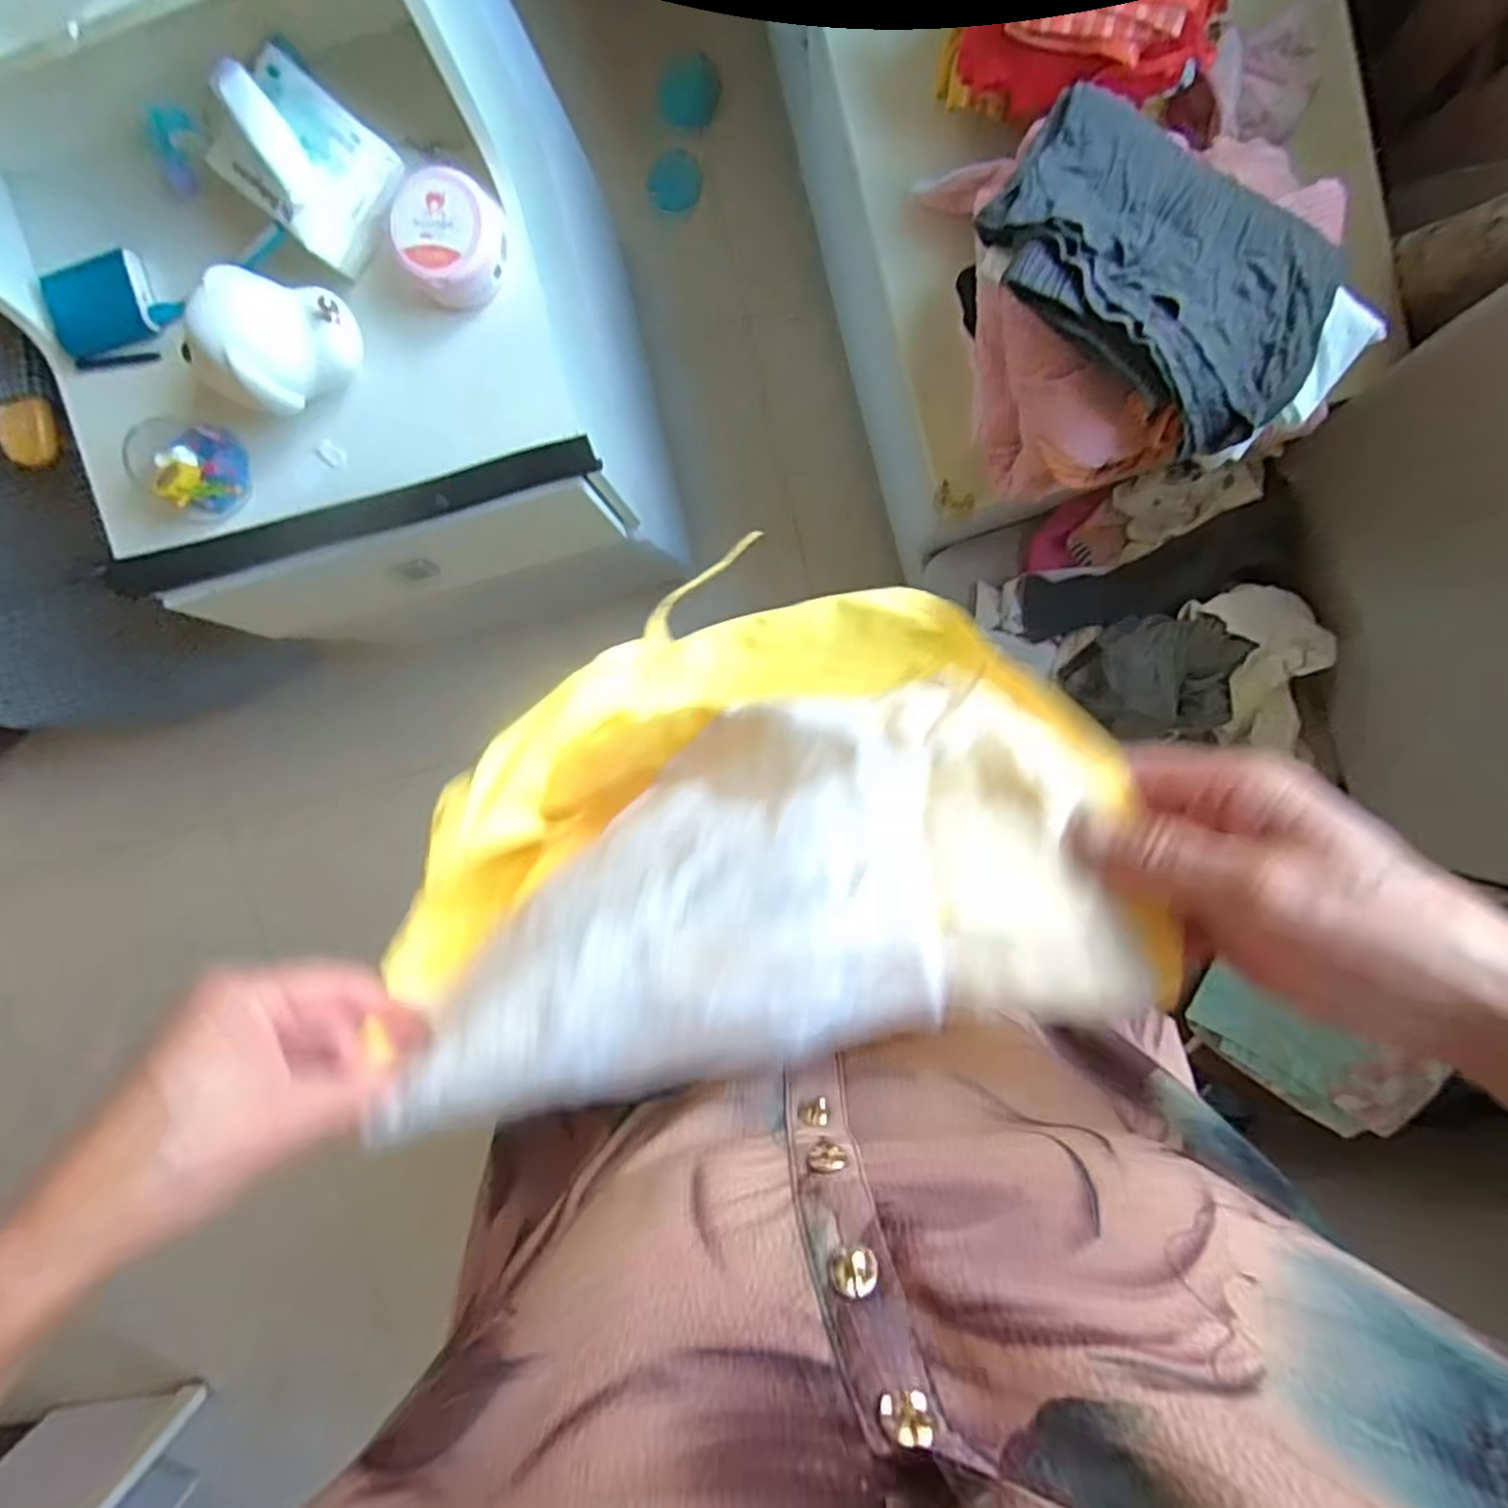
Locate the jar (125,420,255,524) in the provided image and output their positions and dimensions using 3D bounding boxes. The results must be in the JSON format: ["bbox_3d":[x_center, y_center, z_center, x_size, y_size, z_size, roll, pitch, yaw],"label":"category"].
[{"bbox_3d":[-0.541,-0.276,0.709,0.083,0.063,0.092,20,98,3],"label":"jar"}]

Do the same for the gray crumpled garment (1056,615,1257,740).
[{"bbox_3d":[0.469,-0.088,0.866,0.173,0.077,0.147,-4,97,6],"label":"gray crumpled garment"}]

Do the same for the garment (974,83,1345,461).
[{"bbox_3d":[0.329,-0.393,0.580,0.282,0.054,0.178,40,99,0],"label":"garment"}]

